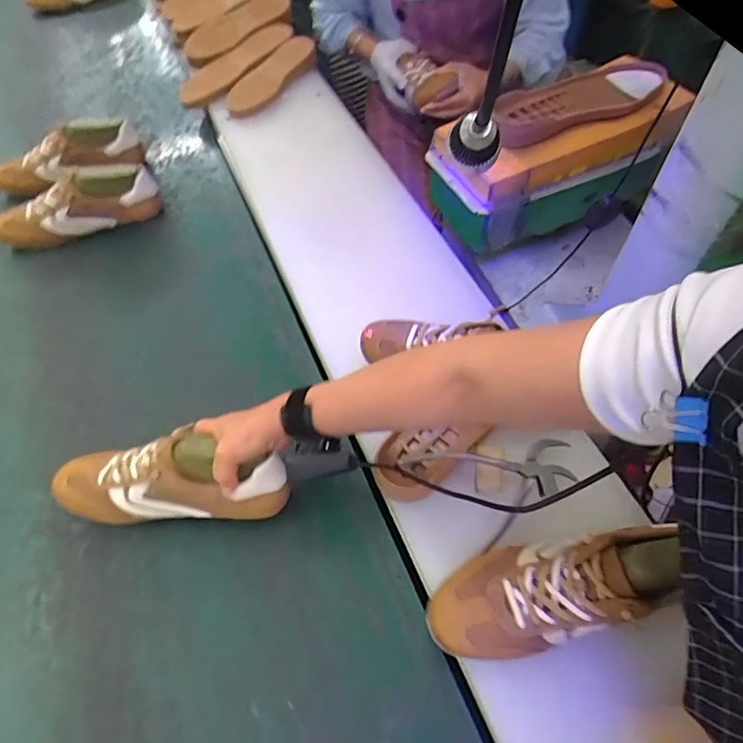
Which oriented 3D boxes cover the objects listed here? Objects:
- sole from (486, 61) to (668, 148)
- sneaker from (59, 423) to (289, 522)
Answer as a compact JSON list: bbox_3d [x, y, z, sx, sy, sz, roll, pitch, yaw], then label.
[{"bbox_3d":[0.297,-0.394,0.752,0.266,0.053,0.089,-21,57,-10],"label":"sole"},{"bbox_3d":[-0.231,0.121,0.579,0.274,0.082,0.084,-1,56,8],"label":"sneaker"}]

